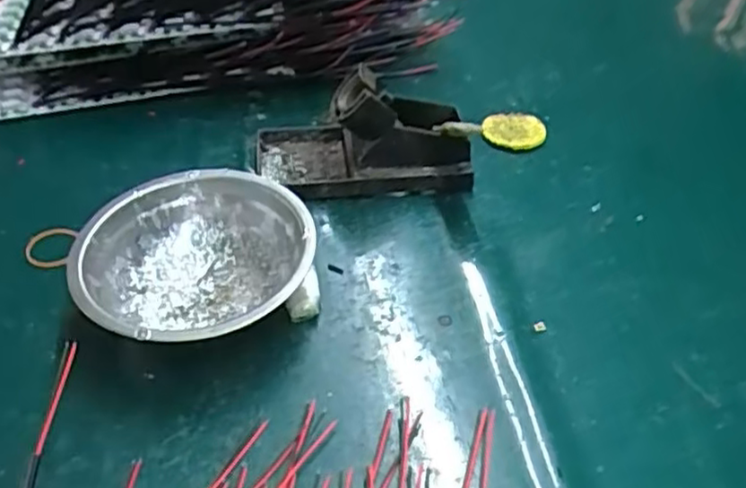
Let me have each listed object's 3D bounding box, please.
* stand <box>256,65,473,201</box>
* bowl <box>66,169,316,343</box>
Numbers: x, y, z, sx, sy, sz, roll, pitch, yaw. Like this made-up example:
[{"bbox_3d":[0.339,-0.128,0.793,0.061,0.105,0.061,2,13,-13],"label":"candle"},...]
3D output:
[{"bbox_3d":[-0.008,-0.079,0.478,0.148,0.065,0.076,-4,43,-5],"label":"stand"},{"bbox_3d":[-0.096,0.014,0.382,0.123,0.046,0.120,-2,42,-3],"label":"bowl"}]

